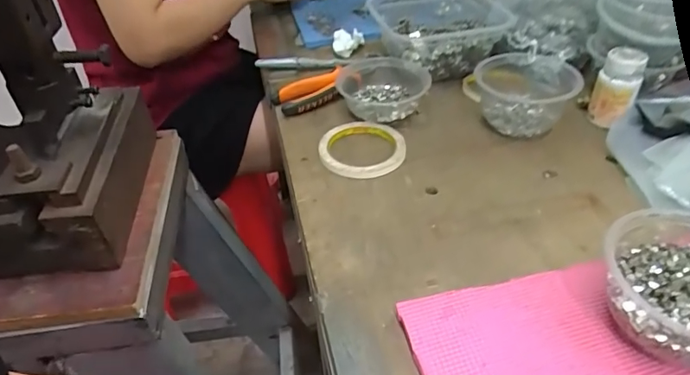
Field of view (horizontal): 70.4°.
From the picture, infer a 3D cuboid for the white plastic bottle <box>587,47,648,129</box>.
[{"bbox_3d":[0.311,-0.113,0.562,0.045,0.079,0.045,16,44,23],"label":"white plastic bottle"}]

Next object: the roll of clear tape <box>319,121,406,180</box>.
[{"bbox_3d":[0.020,-0.044,0.565,0.097,0.016,0.097,-3,39,2],"label":"roll of clear tape"}]

